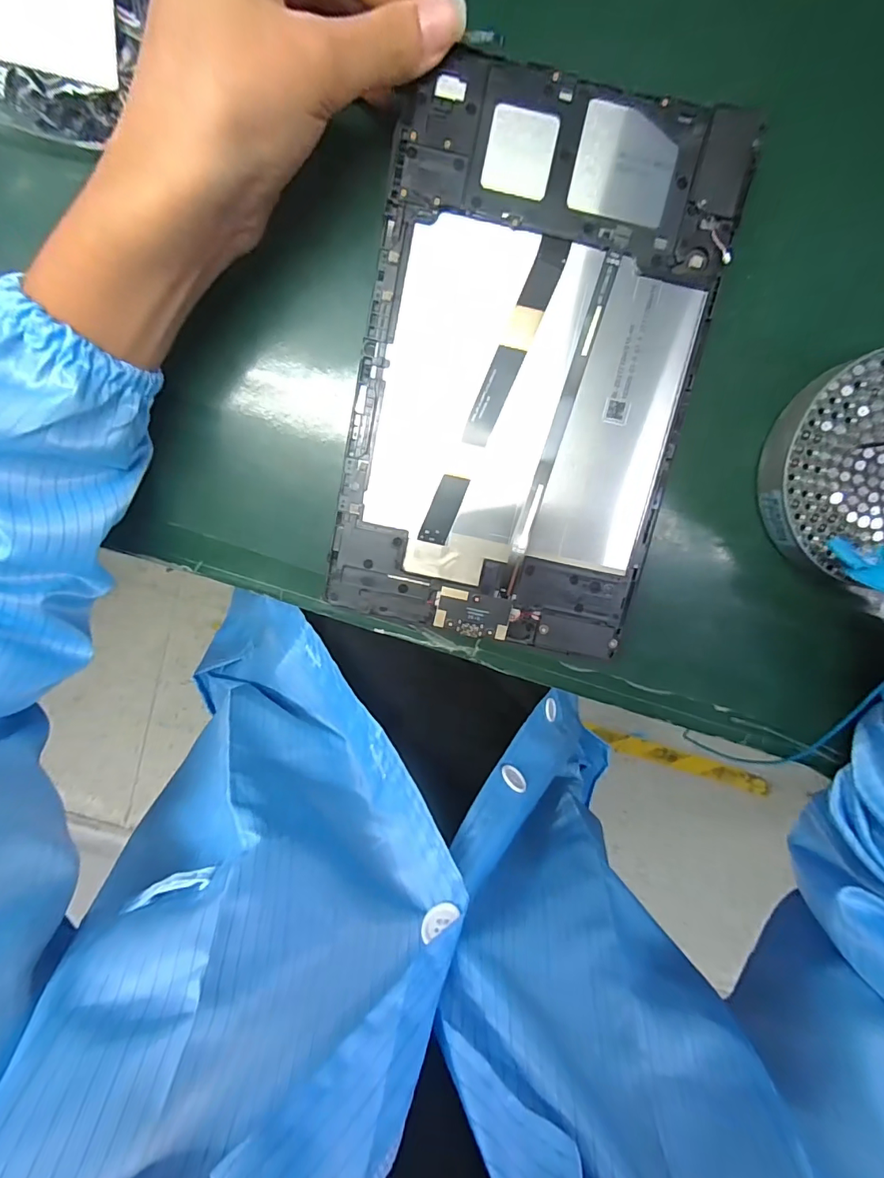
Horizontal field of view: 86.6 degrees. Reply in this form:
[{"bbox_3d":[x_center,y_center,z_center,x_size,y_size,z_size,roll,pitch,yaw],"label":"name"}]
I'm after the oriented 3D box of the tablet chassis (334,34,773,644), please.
[{"bbox_3d":[0.037,-0.093,0.214,0.147,0.006,0.234,11,100,-1],"label":"tablet chassis"}]

